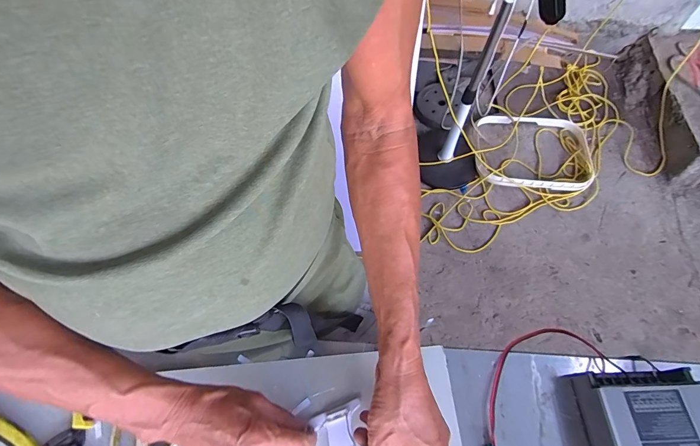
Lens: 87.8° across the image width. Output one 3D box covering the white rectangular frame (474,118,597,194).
[{"bbox_3d":[0.722,-0.289,1.442,0.454,0.056,0.352,5,63,4],"label":"white rectangular frame"}]

